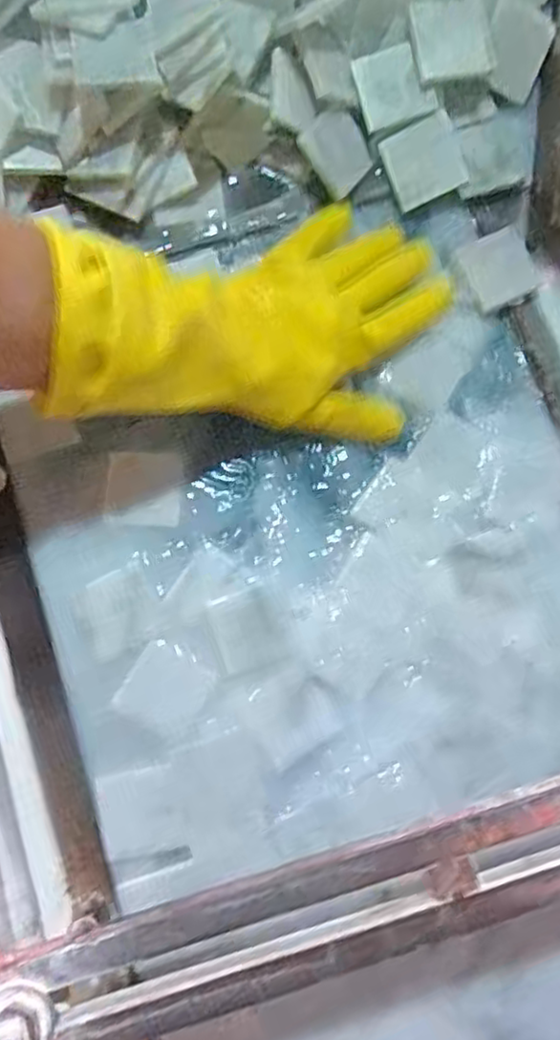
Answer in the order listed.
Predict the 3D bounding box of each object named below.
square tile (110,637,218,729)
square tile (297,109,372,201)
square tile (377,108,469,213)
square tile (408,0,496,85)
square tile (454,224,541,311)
[{"bbox_3d":[-0.074,0.110,0.448,0.050,0.004,0.051,31,82,6],"label":"square tile"},{"bbox_3d":[0.040,-0.257,0.483,0.040,0.005,0.049,-40,118,-1],"label":"square tile"},{"bbox_3d":[0.101,-0.251,0.486,0.049,0.004,0.050,-22,115,16],"label":"square tile"},{"bbox_3d":[0.113,-0.319,0.457,0.058,0.006,0.049,-18,99,-17],"label":"square tile"},{"bbox_3d":[0.154,-0.176,0.483,0.047,0.007,0.049,-25,91,1],"label":"square tile"}]

